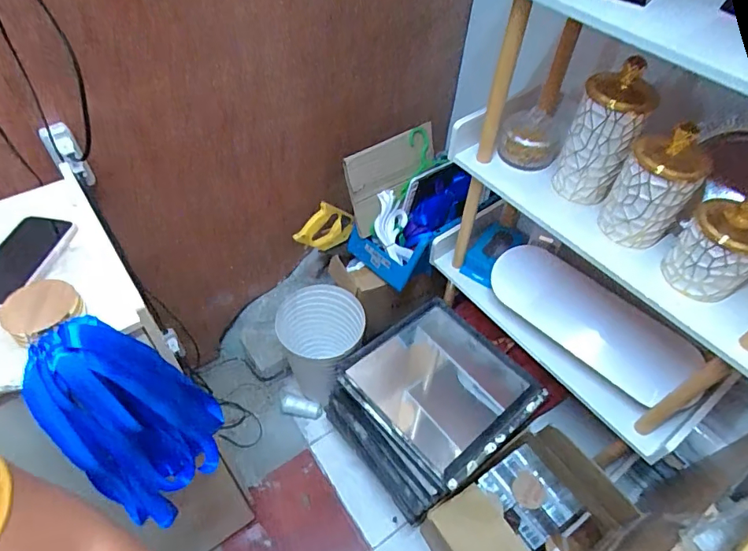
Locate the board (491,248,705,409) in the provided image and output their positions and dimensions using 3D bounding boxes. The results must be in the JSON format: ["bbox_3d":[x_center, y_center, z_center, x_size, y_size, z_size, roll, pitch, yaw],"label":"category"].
[{"bbox_3d":[0.438,0.091,0.985,0.406,0.148,0.026,36,16,13],"label":"board"}]

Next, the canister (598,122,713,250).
[{"bbox_3d":[0.412,-0.129,0.711,0.102,0.171,0.083,33,57,22],"label":"canister"}]

